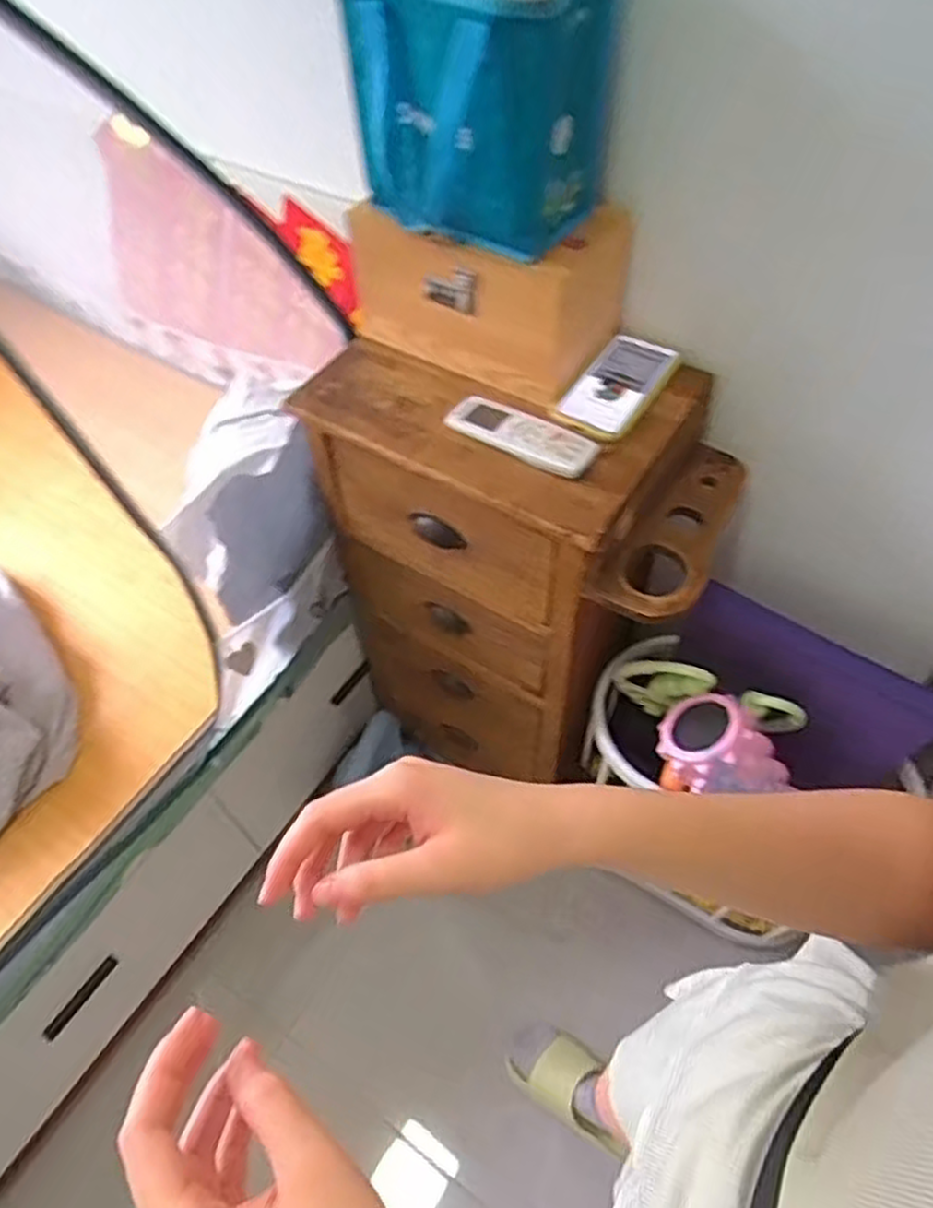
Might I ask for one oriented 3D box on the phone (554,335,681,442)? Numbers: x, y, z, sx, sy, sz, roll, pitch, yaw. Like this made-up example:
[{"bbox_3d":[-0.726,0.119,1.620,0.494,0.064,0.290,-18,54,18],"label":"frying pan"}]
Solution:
[{"bbox_3d":[0.163,-0.234,0.806,0.081,0.018,0.169,28,60,21],"label":"phone"}]

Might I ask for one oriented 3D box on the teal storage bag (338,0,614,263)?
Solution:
[{"bbox_3d":[0.007,-0.465,0.661,0.199,0.217,0.131,37,64,26],"label":"teal storage bag"}]

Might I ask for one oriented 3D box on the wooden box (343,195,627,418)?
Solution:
[{"bbox_3d":[0.024,-0.362,0.819,0.277,0.148,0.159,26,60,20],"label":"wooden box"}]

